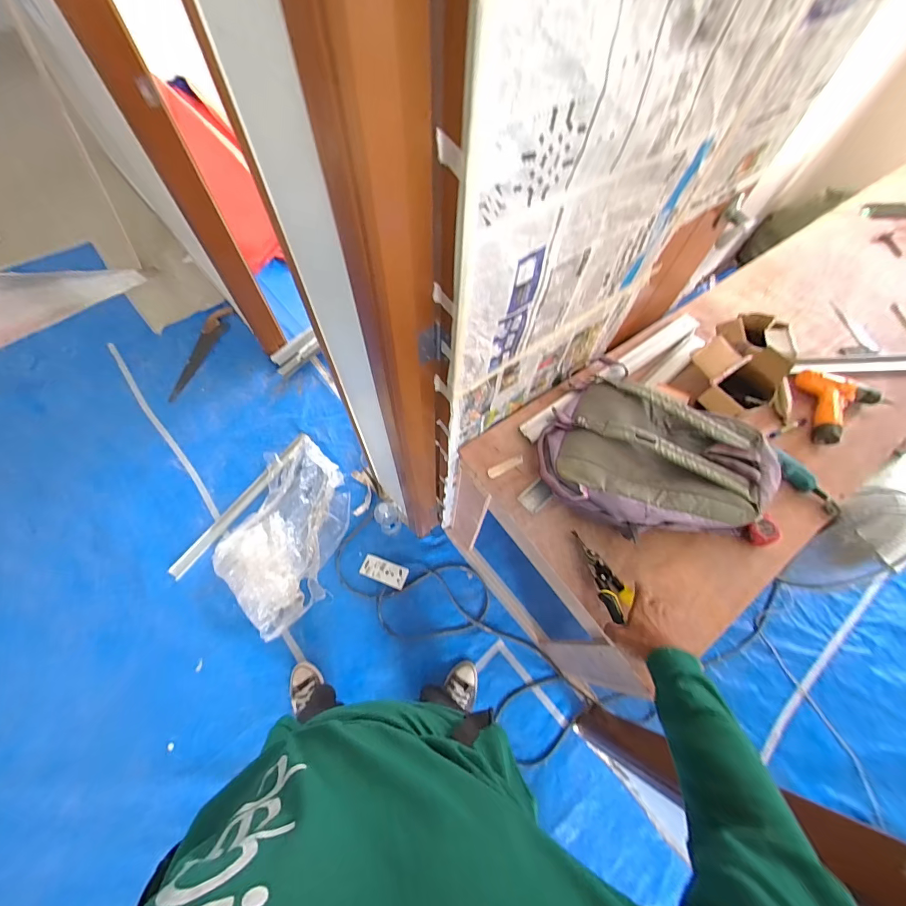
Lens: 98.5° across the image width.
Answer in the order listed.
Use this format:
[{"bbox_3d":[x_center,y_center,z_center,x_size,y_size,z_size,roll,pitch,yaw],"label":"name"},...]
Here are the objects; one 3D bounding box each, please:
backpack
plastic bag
[{"bbox_3d":[0.450,-0.006,0.843,0.469,0.133,0.410,27,67,10],"label":"backpack"},{"bbox_3d":[-0.610,0.286,1.474,0.420,0.086,0.679,22,66,9],"label":"plastic bag"}]

